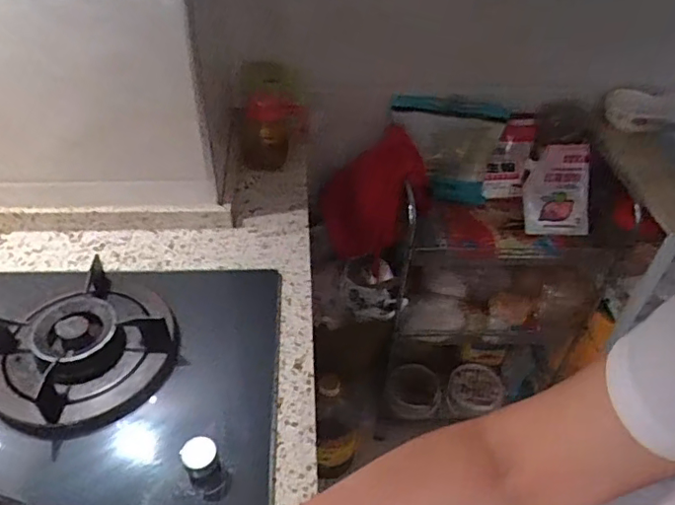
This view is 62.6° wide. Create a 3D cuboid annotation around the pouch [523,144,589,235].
[{"bbox_3d":[0.478,-0.137,1.206,0.155,0.194,0.024,1,-1,-13],"label":"pouch"}]

